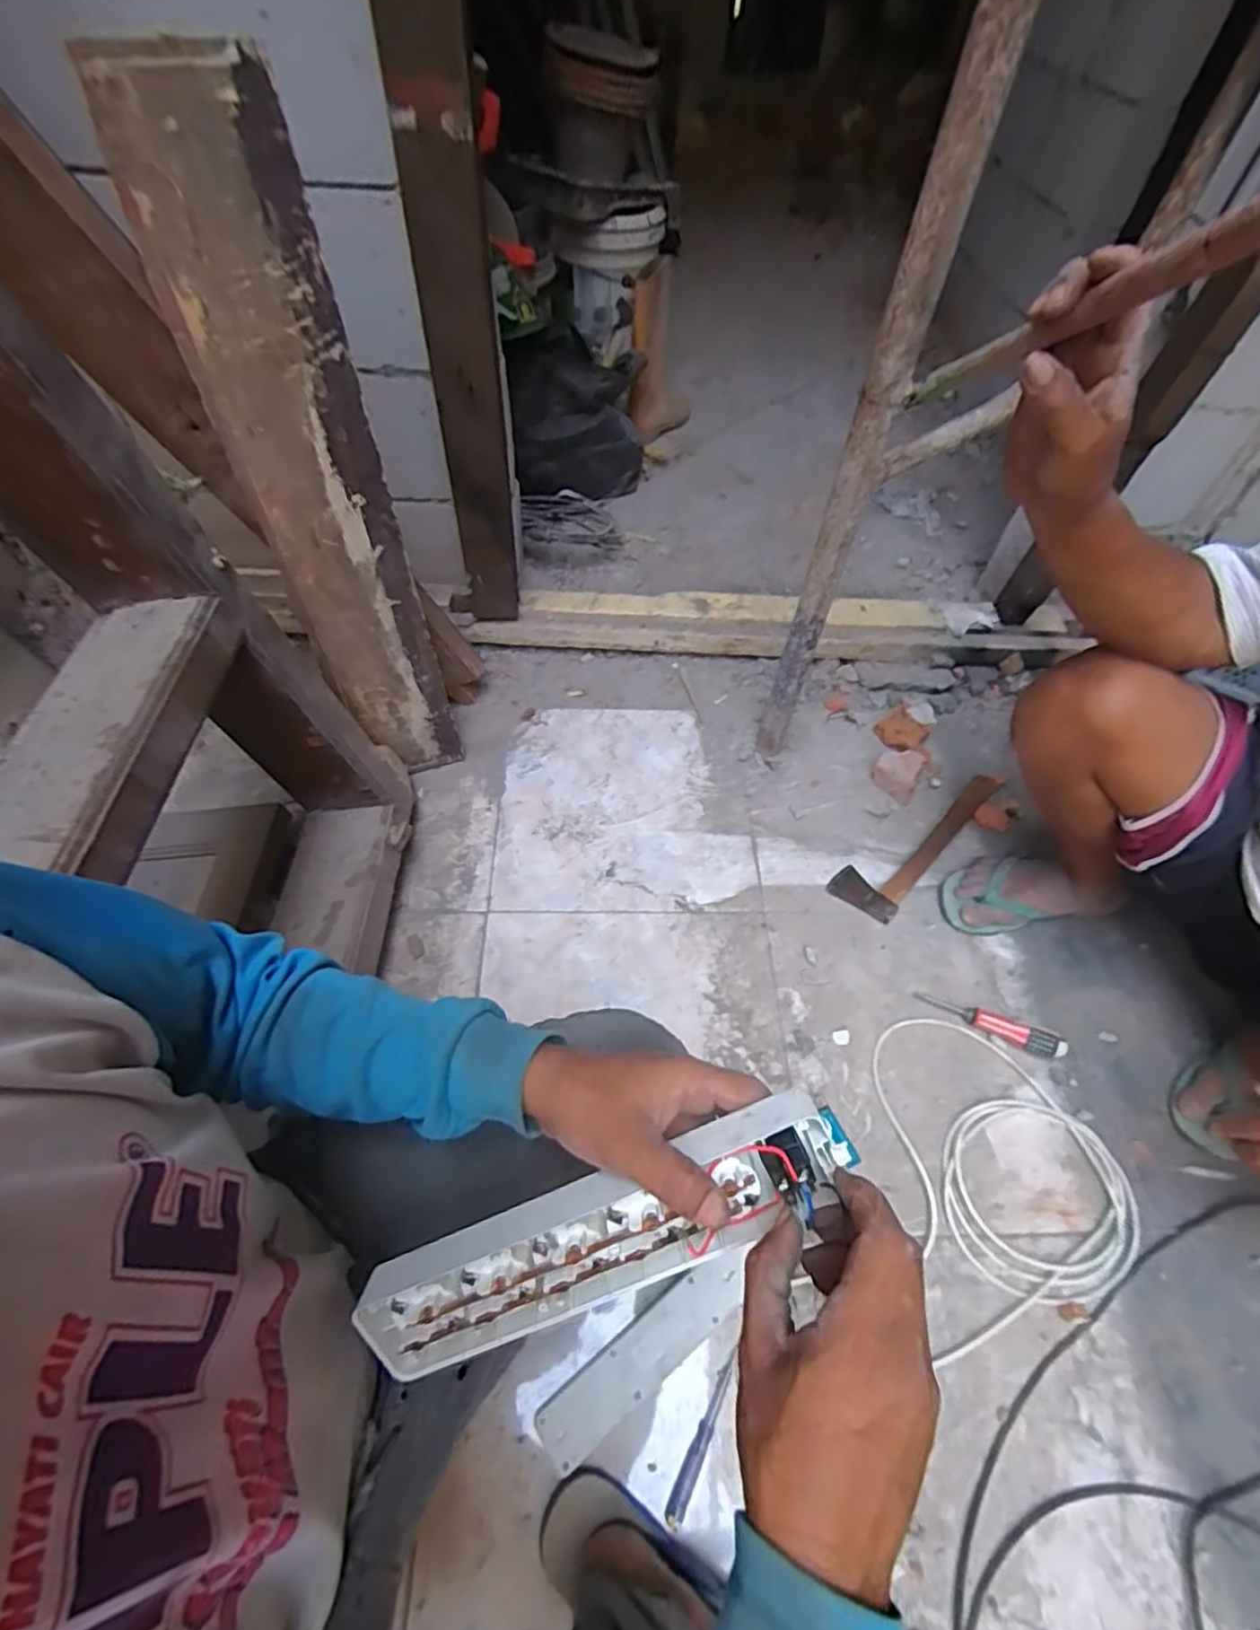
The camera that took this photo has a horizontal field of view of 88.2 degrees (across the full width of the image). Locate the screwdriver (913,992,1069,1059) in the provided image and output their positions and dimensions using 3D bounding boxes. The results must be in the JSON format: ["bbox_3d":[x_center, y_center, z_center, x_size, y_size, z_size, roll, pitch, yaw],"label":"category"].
[{"bbox_3d":[0.471,0.273,0.851,0.176,0.035,0.027,20,58,12],"label":"screwdriver"}]

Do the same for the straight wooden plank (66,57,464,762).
[{"bbox_3d":[-0.370,-0.363,0.801,0.156,0.761,0.048,-13,45,-9],"label":"straight wooden plank"}]

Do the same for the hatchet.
[{"bbox_3d":[0.458,0.028,1.025,0.359,0.023,0.095,-39,65,-24],"label":"hatchet"}]

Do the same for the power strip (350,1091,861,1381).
[{"bbox_3d":[-0.015,0.228,0.345,0.275,0.019,0.059,-26,90,6],"label":"power strip"}]

